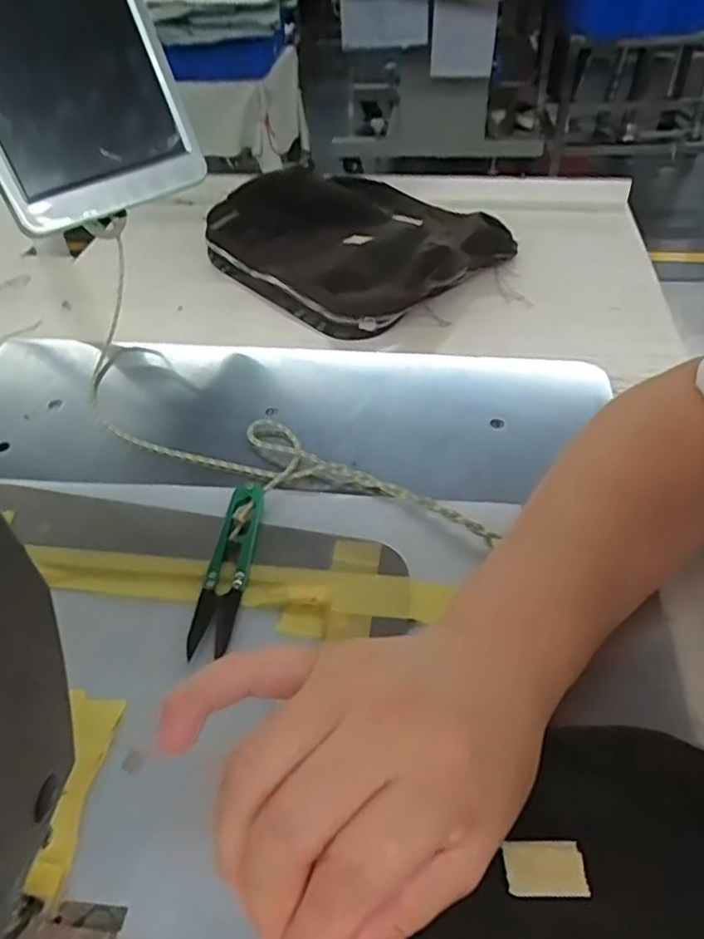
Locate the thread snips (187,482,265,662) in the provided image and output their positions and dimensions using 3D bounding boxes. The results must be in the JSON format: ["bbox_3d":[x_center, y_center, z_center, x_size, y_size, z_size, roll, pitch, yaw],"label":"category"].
[{"bbox_3d":[-0.065,0.049,0.348,0.022,0.012,0.102,3,44,7],"label":"thread snips"}]

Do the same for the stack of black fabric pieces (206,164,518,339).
[{"bbox_3d":[0.011,-0.222,0.611,0.232,0.057,0.257,-31,49,-25],"label":"stack of black fabric pieces"}]

